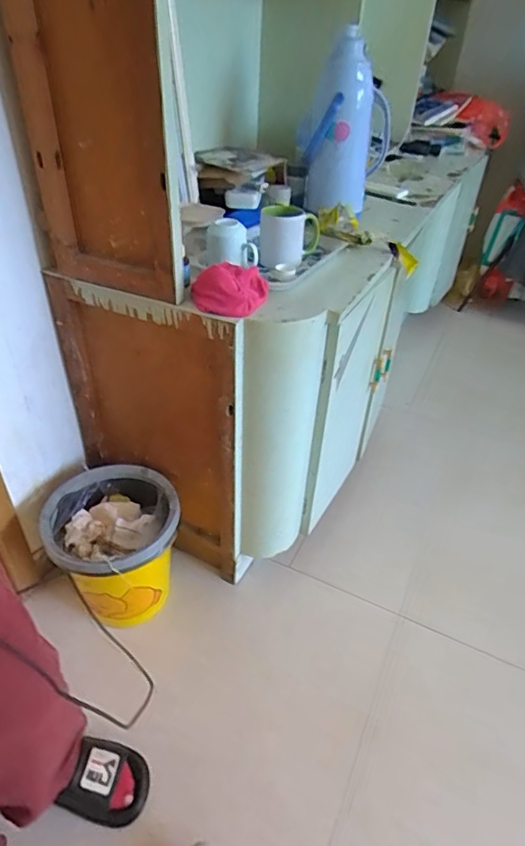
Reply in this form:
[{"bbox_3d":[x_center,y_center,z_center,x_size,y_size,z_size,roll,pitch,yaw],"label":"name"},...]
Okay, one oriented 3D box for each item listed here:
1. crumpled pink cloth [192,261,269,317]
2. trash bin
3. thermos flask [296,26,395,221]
[{"bbox_3d":[-0.054,-0.230,0.830,0.104,0.067,0.117,13,40,20],"label":"crumpled pink cloth"},{"bbox_3d":[-0.310,0.269,1.091,0.258,0.237,0.264,-1,37,3],"label":"trash bin"},{"bbox_3d":[0.179,-0.647,1.115,0.187,0.327,0.157,1,37,5],"label":"thermos flask"}]

